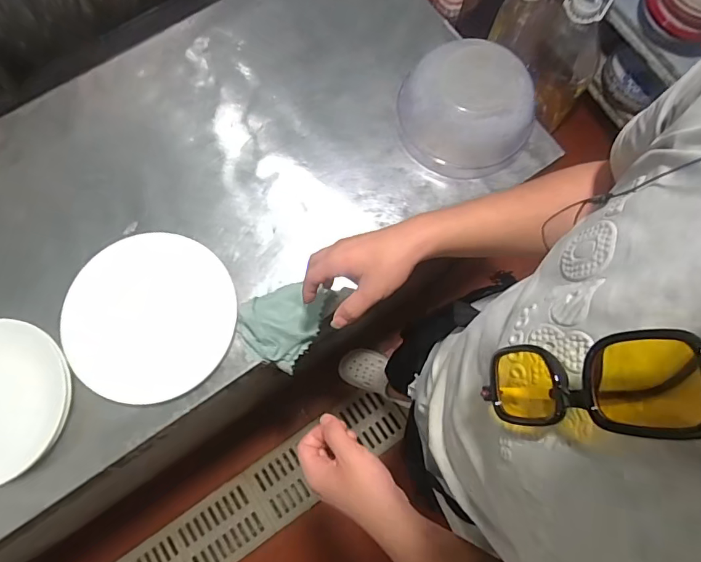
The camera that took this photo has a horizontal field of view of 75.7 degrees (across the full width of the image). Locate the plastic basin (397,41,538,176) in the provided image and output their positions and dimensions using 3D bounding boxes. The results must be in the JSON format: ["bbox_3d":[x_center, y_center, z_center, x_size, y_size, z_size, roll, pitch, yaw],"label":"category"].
[{"bbox_3d":[0.180,-0.272,0.715,0.189,0.100,0.177,0,76,0],"label":"plastic basin"}]

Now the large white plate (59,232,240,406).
[{"bbox_3d":[-0.298,0.050,0.673,0.241,0.020,0.241,0,76,0],"label":"large white plate"}]

